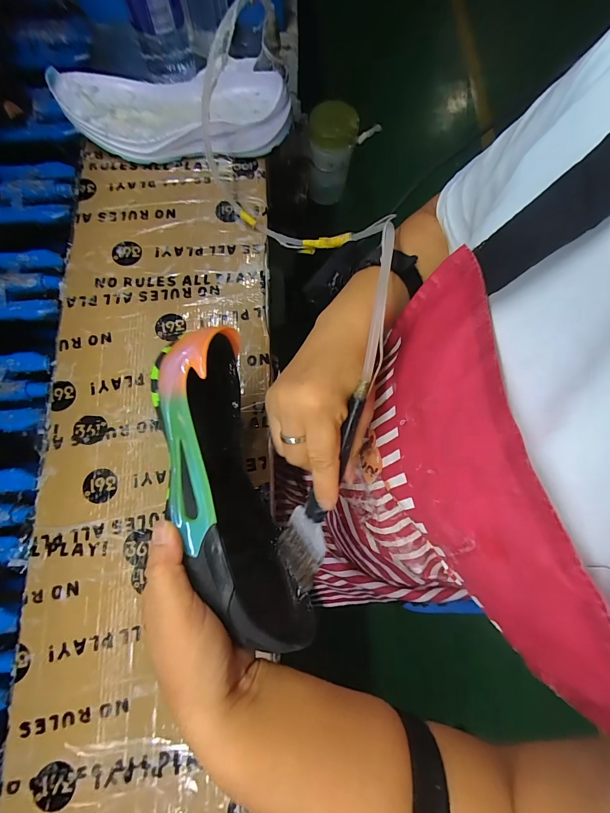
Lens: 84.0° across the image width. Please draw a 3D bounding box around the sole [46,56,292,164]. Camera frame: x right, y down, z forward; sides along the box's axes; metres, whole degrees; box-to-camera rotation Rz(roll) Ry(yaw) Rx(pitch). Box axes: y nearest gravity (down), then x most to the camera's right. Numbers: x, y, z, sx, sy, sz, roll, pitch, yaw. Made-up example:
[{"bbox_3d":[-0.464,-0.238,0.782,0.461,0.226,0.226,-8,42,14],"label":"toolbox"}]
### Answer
[{"bbox_3d":[-0.154,-0.365,0.417,0.263,0.048,0.117,-8,77,-4],"label":"sole"}]

